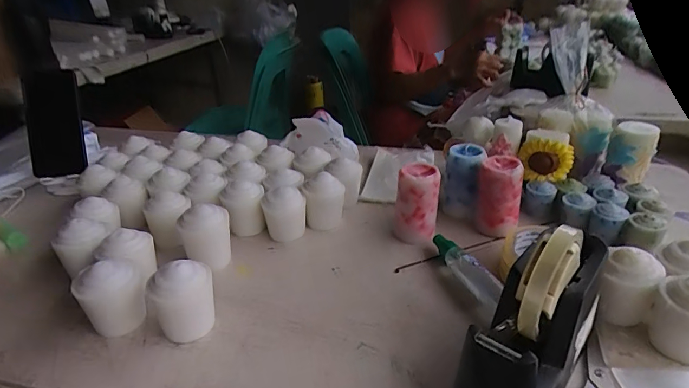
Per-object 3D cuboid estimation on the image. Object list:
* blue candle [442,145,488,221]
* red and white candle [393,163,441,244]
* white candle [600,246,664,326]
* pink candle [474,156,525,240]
[{"bbox_3d":[0.164,-0.018,0.585,0.046,0.091,0.053,11,31,22],"label":"blue candle"},{"bbox_3d":[0.091,0.012,0.544,0.054,0.093,0.048,4,29,11],"label":"red and white candle"},{"bbox_3d":[0.265,0.092,0.402,0.044,0.072,0.044,20,36,35],"label":"white candle"},{"bbox_3d":[0.198,0.003,0.547,0.051,0.096,0.043,8,30,18],"label":"pink candle"}]

